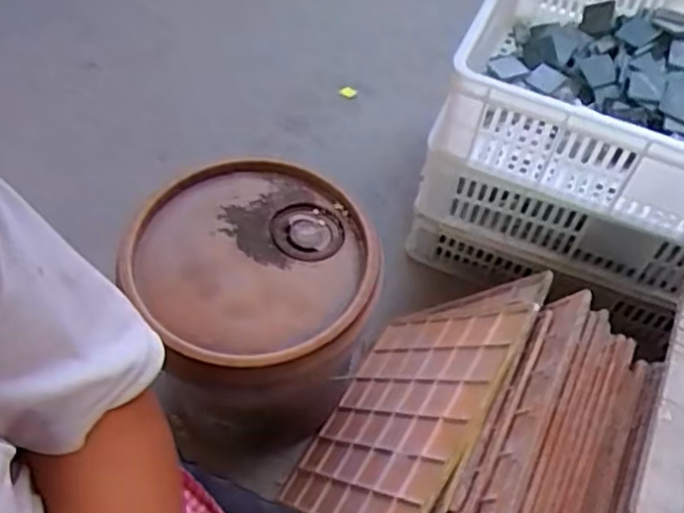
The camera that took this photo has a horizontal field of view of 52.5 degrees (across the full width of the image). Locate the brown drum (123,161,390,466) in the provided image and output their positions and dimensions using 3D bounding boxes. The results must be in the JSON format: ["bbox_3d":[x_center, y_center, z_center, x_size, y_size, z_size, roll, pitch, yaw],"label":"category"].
[{"bbox_3d":[-0.094,0.087,0.891,0.247,0.326,0.253,-4,57,-6],"label":"brown drum"}]

